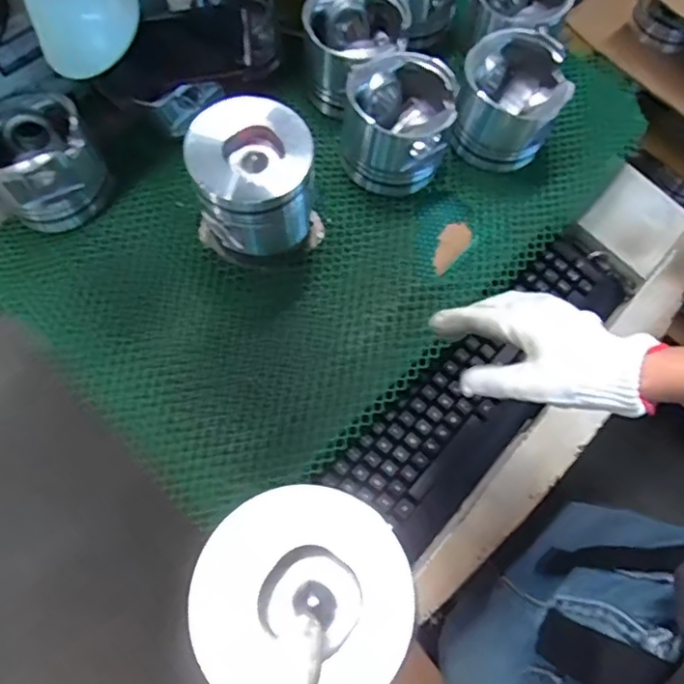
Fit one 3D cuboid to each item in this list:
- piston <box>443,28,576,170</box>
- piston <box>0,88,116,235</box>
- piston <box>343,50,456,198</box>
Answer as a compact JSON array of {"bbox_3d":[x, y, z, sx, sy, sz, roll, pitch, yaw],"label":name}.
[{"bbox_3d":[0.180,-0.255,0.663,0.100,0.103,0.107,1,68,-2],"label":"piston"},{"bbox_3d":[-0.310,-0.184,0.645,0.108,0.100,0.101,1,68,-2],"label":"piston"},{"bbox_3d":[0.058,-0.229,0.648,0.104,0.101,0.107,1,68,-2],"label":"piston"}]

